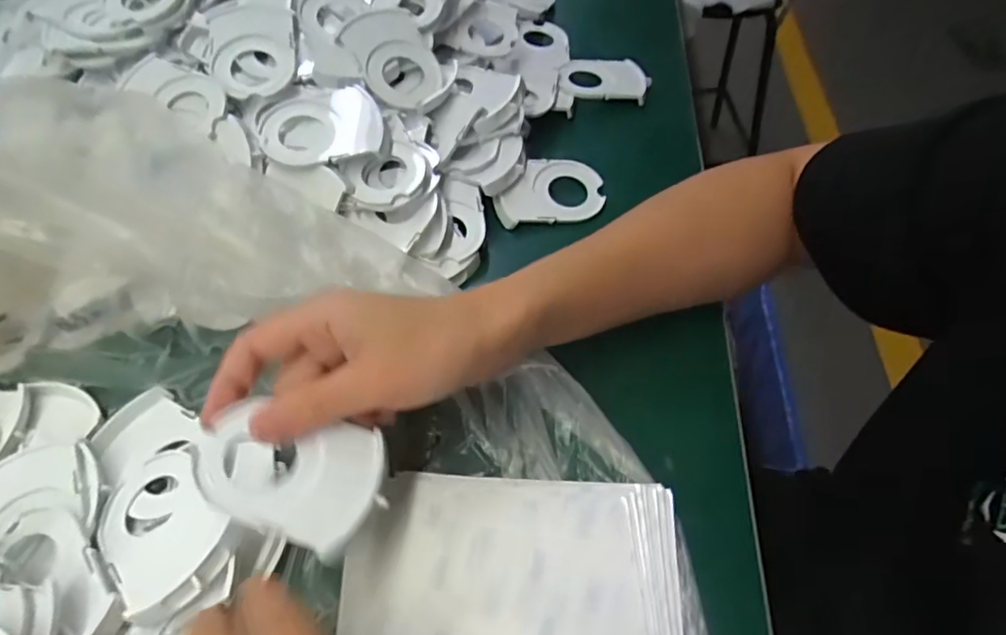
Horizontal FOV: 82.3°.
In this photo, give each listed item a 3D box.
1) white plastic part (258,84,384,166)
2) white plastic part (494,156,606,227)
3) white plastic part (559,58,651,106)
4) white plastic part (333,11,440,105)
[{"bbox_3d":[-0.120,-0.124,0.378,0.075,0.015,0.060,-14,70,-8],"label":"white plastic part"},{"bbox_3d":[0.033,-0.092,0.418,0.080,0.019,0.051,-11,55,-7],"label":"white plastic part"},{"bbox_3d":[0.088,-0.208,0.501,0.077,0.012,0.051,3,55,3],"label":"white plastic part"},{"bbox_3d":[-0.074,-0.180,0.402,0.056,0.010,0.071,-32,95,-21],"label":"white plastic part"}]

